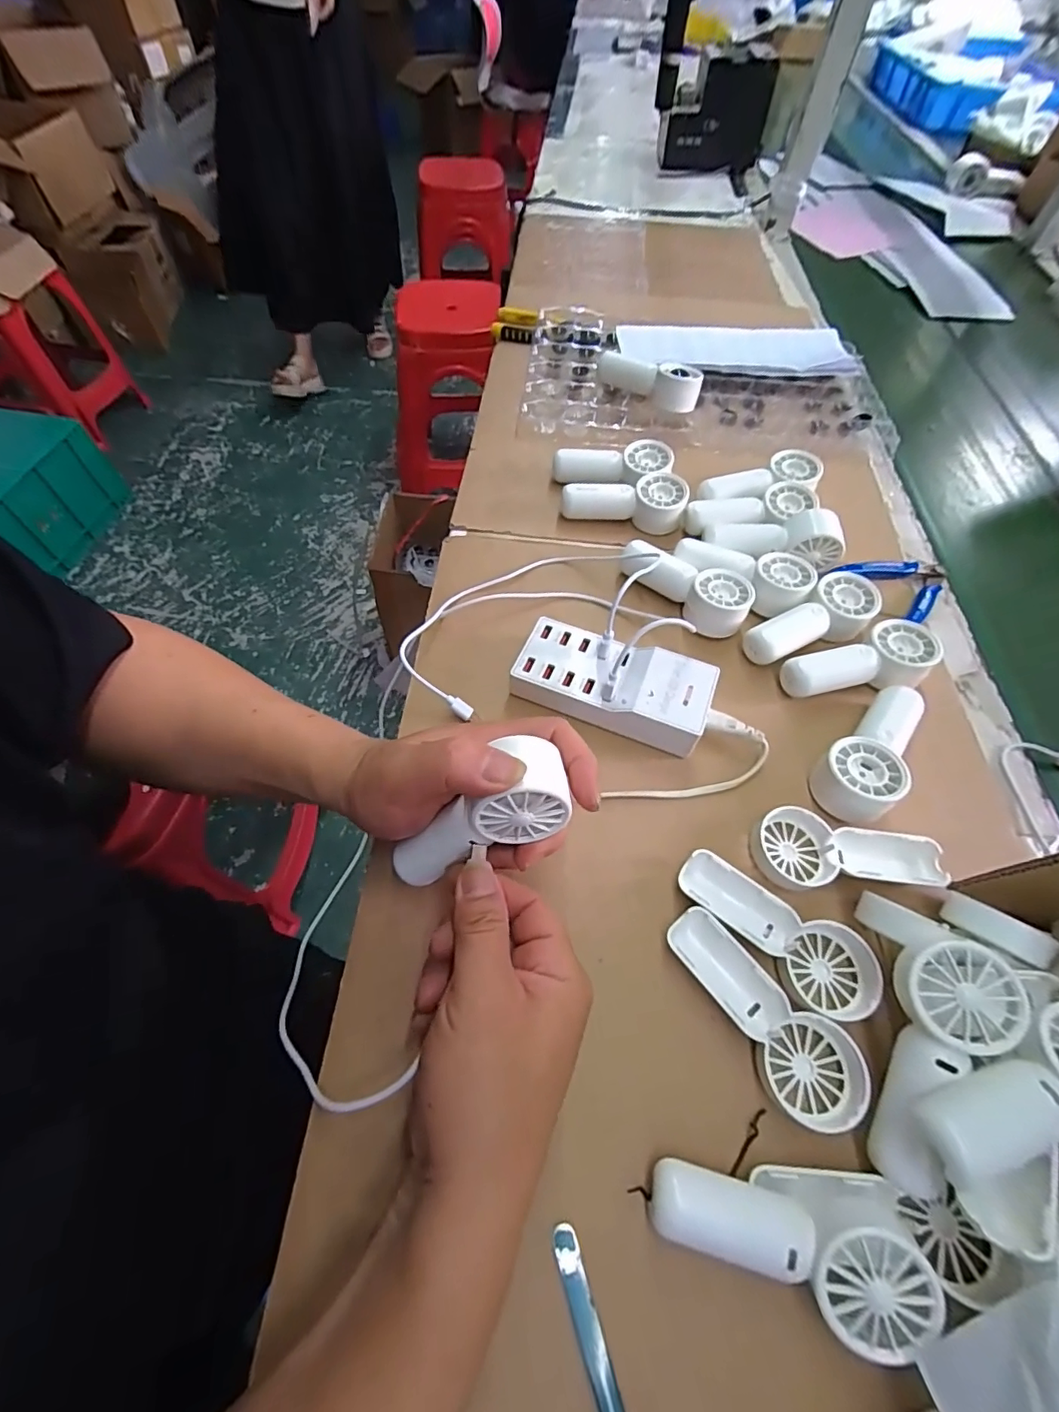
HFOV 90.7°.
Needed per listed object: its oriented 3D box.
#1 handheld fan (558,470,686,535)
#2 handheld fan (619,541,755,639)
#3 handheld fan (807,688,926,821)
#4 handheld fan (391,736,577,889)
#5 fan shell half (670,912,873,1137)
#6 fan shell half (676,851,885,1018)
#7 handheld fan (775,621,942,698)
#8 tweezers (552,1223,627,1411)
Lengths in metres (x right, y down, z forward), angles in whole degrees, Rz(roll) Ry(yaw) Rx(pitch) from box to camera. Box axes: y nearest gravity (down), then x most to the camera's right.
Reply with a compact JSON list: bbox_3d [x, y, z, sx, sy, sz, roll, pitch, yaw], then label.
[{"bbox_3d":[0.086,-0.188,0.477,0.110,0.033,0.044,8,59,2],"label":"handheld fan"},{"bbox_3d":[0.122,-0.093,0.421,0.105,0.032,0.047,24,61,12],"label":"handheld fan"},{"bbox_3d":[0.232,0.030,0.349,0.045,0.028,0.105,41,65,20],"label":"handheld fan"},{"bbox_3d":[-0.030,0.056,0.264,0.113,0.040,0.038,-34,56,23],"label":"handheld fan"},{"bbox_3d":[0.124,0.157,0.276,0.046,0.015,0.110,-28,64,-18],"label":"fan shell half"},{"bbox_3d":[0.137,0.128,0.295,0.112,0.013,0.050,30,62,15],"label":"fan shell half"},{"bbox_3d":[0.245,-0.027,0.387,0.110,0.033,0.046,-18,61,-13],"label":"handheld fan"},{"bbox_3d":[0.033,0.279,0.200,0.011,0.010,0.117,-15,61,-11],"label":"tweezers"}]

